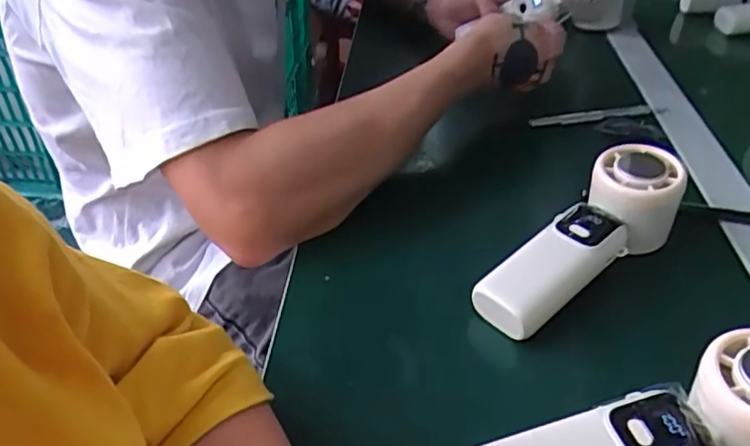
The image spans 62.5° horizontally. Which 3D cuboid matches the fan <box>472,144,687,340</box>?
[{"bbox_3d":[0.132,0.013,0.393,0.167,0.050,0.054,-36,49,-21],"label":"fan"}]

